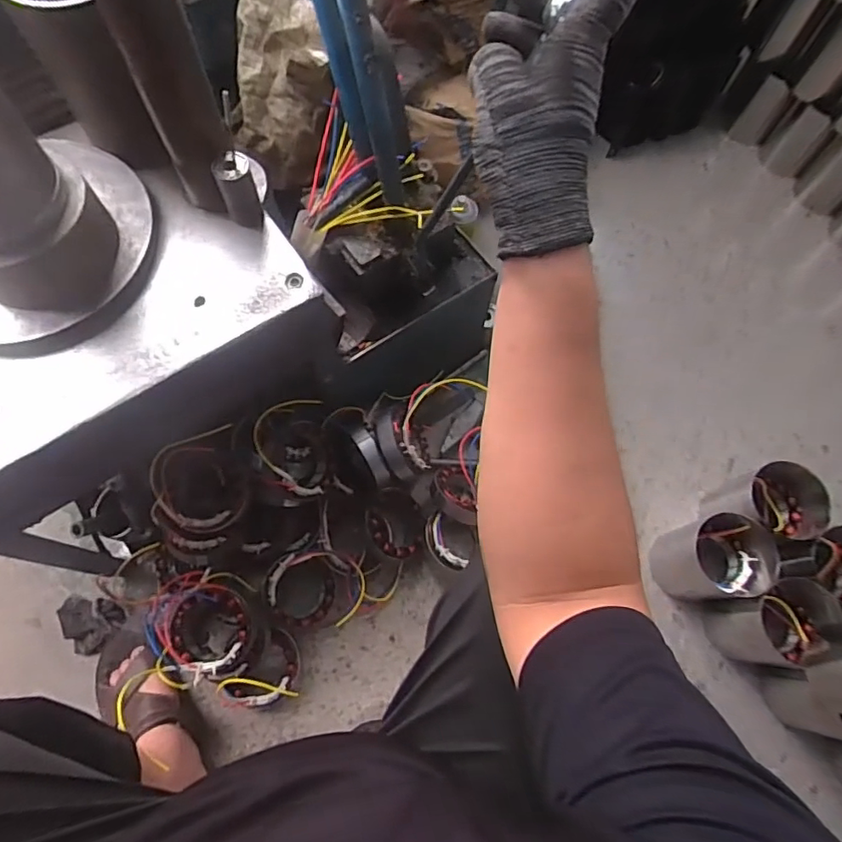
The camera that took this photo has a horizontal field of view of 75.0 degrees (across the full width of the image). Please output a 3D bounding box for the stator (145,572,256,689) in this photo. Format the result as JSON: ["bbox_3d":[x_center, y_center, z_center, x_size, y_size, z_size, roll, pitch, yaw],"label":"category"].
[{"bbox_3d":[-0.314,0.293,0.791,0.139,0.074,0.146,1,69,-2],"label":"stator"}]

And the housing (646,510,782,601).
[{"bbox_3d":[0.468,0.222,0.883,0.124,0.155,0.122,1,69,-2],"label":"housing"}]

